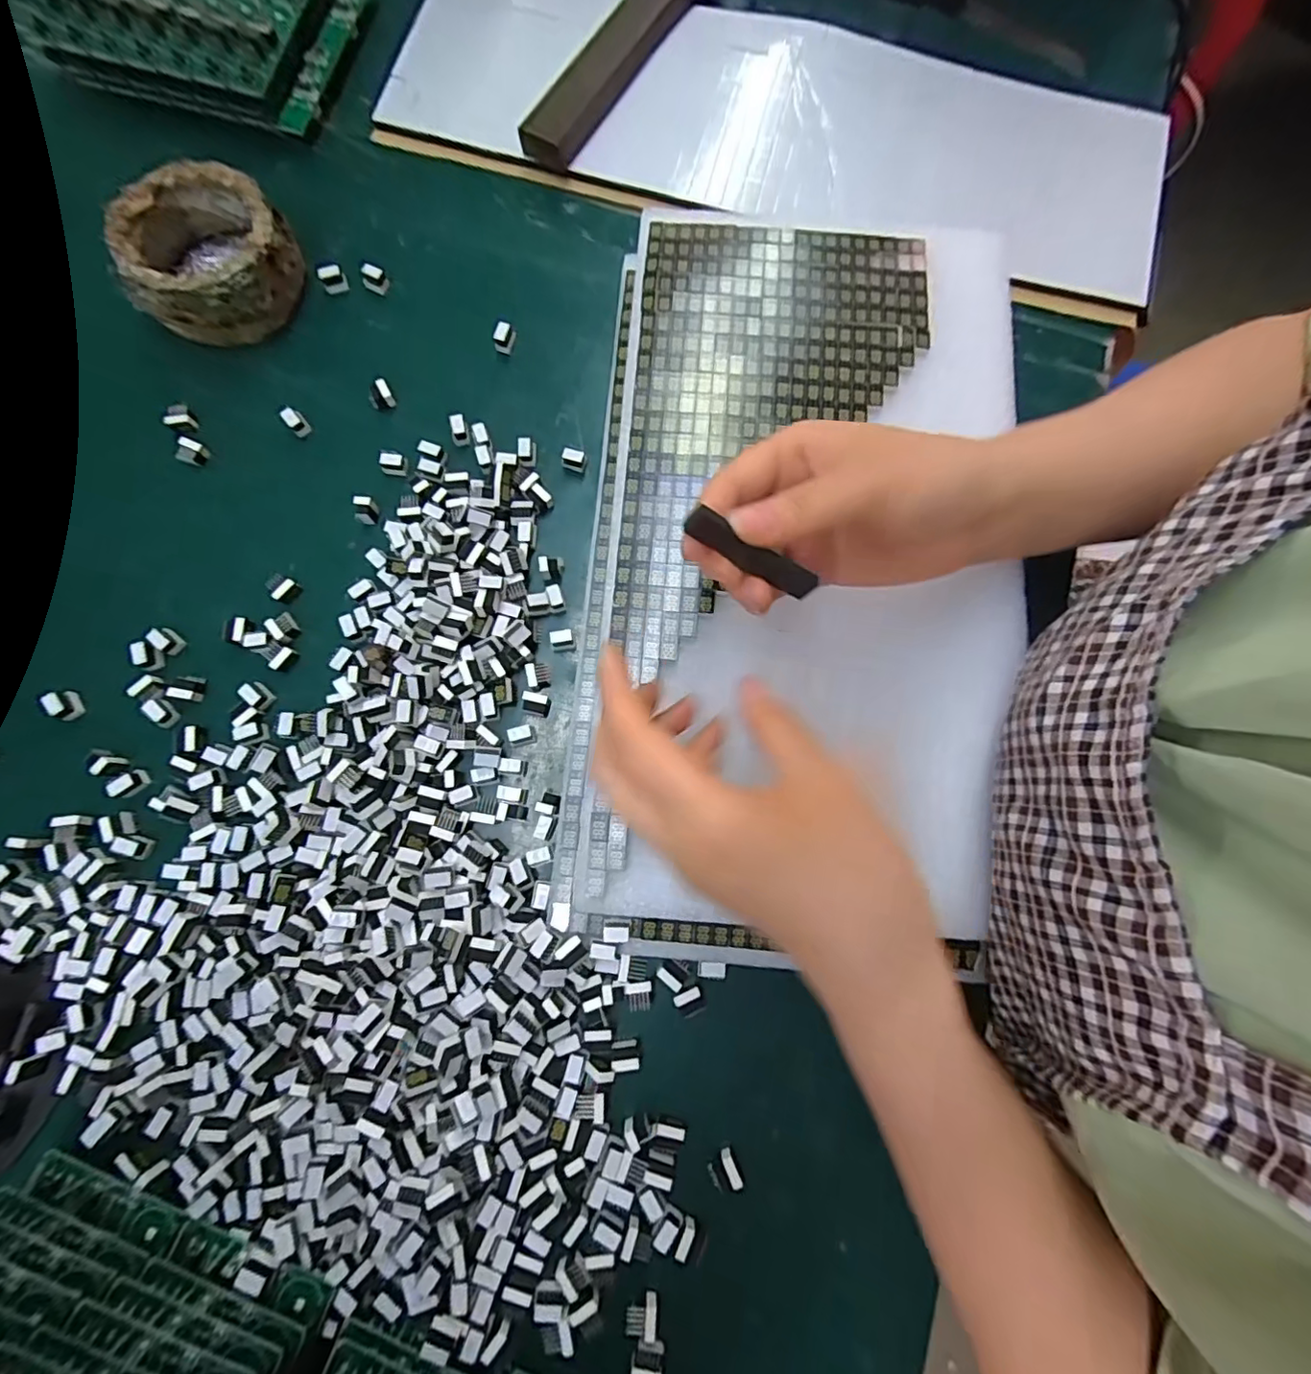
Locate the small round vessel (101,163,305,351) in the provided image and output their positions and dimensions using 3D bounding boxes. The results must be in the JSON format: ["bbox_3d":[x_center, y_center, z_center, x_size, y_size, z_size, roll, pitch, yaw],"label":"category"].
[{"bbox_3d":[-0.254,-0.245,0.334,0.087,0.043,0.087,0,78,-2],"label":"small round vessel"}]

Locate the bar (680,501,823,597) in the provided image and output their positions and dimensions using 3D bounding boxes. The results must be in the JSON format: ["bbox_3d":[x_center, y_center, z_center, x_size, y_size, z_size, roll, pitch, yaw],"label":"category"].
[{"bbox_3d":[0.036,-0.050,0.219,0.055,0.008,0.007,28,79,-18],"label":"bar"}]

